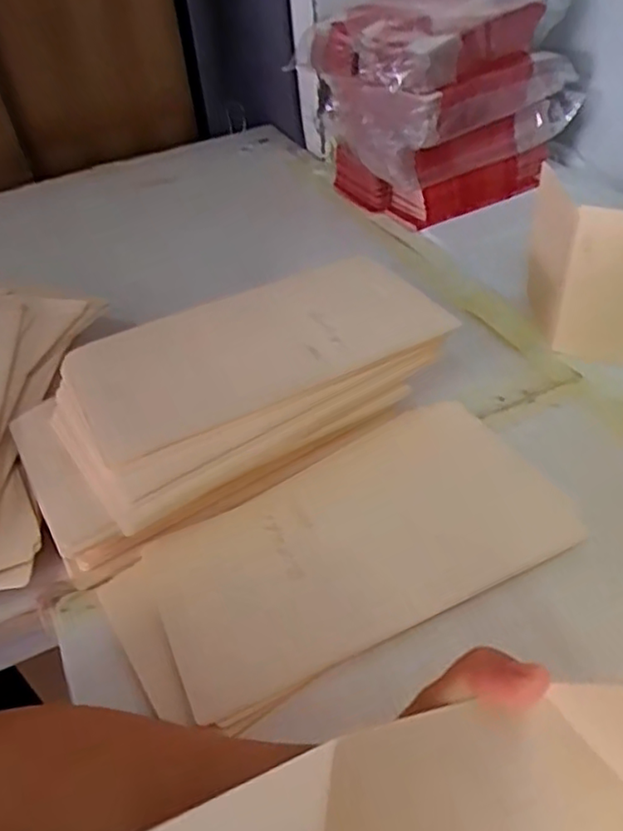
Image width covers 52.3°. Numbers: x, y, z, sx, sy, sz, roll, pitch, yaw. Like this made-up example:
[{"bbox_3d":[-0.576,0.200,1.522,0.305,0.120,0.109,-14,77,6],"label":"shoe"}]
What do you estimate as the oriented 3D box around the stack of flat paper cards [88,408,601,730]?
[{"bbox_3d":[0.020,0.080,0.397,0.278,0.012,0.140,-25,47,-19],"label":"stack of flat paper cards"}]

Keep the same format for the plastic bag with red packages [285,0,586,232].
[{"bbox_3d":[0.141,-0.362,0.730,0.240,0.199,0.212,-26,46,-19],"label":"plastic bag with red packages"}]

